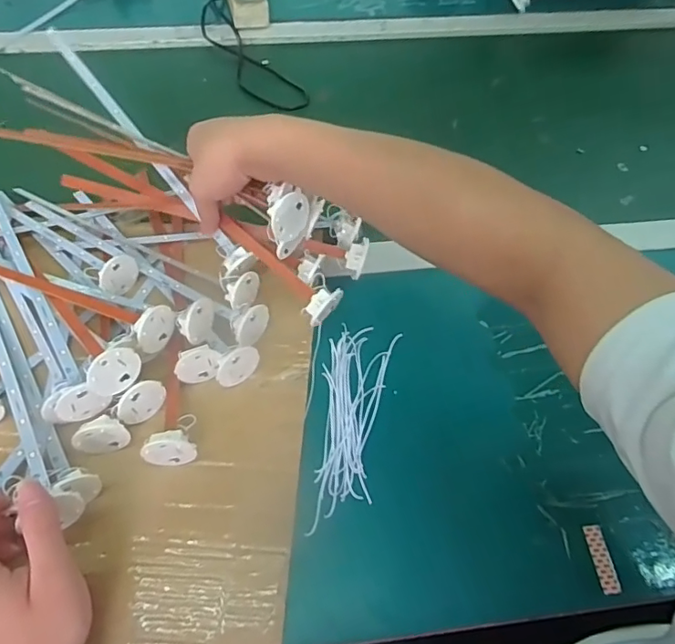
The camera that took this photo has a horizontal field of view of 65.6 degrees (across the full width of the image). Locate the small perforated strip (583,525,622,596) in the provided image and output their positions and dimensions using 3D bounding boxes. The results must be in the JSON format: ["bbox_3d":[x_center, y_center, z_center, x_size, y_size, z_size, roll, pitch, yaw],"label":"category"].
[{"bbox_3d":[0.188,0.168,0.371,0.013,0.005,0.045,-3,56,-4],"label":"small perforated strip"}]

